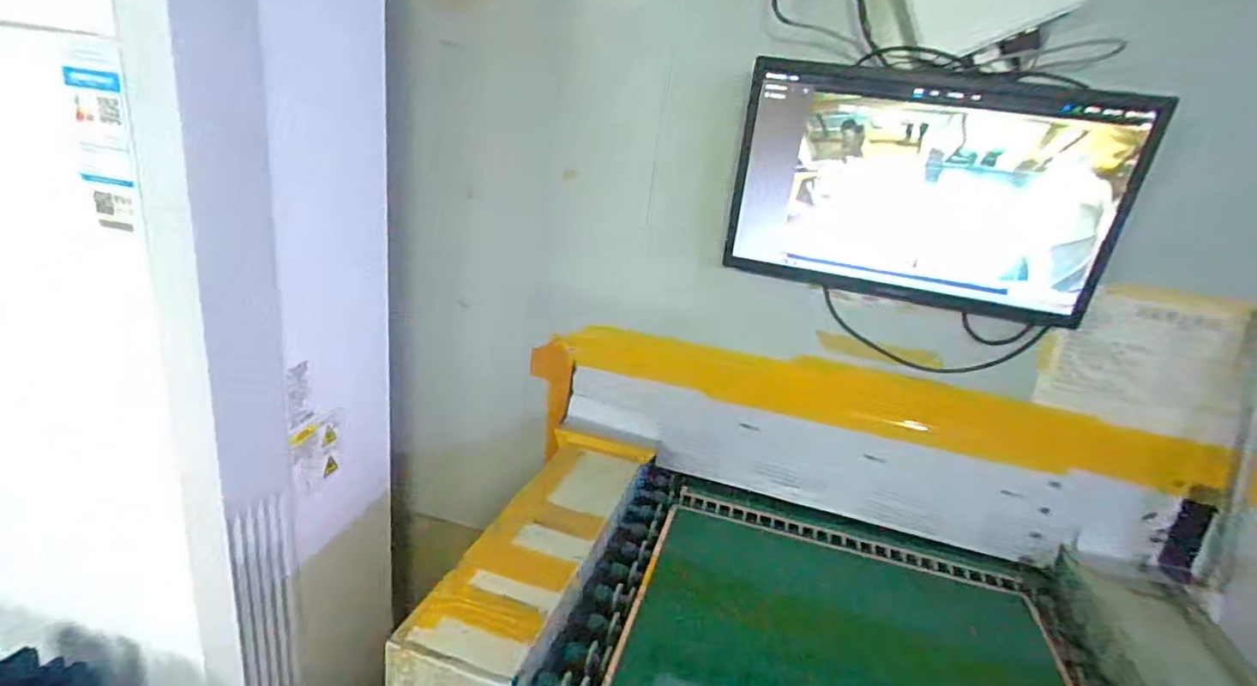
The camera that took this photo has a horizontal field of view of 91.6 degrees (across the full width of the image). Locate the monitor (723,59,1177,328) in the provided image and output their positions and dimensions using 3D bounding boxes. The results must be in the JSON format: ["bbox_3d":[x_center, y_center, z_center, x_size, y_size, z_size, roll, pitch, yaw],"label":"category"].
[{"bbox_3d":[0.424,-0.208,0.888,0.532,0.334,0.044,10,34,9],"label":"monitor"}]

